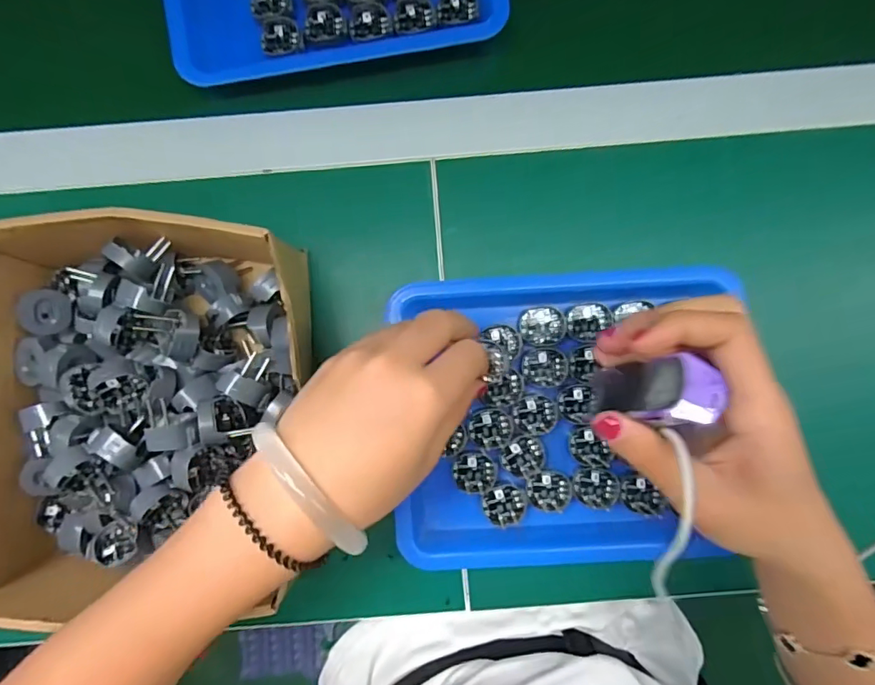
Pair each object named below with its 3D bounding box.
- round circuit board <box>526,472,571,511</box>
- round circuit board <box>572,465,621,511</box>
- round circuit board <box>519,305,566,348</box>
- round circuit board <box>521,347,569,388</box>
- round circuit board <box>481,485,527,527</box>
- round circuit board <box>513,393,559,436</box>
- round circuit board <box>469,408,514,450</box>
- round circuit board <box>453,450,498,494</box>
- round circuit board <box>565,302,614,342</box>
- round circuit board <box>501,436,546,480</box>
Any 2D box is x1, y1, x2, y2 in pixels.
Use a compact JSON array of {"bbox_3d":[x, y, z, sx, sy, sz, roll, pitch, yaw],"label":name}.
[{"bbox_3d":[0.070,0.093,0.313,0.028,0.004,0.024,18,89,1],"label":"round circuit board"},{"bbox_3d":[0.100,0.090,0.312,0.028,0.004,0.025,36,90,1],"label":"round circuit board"},{"bbox_3d":[0.066,-0.010,0.313,0.028,0.004,0.025,-8,89,0],"label":"round circuit board"},{"bbox_3d":[0.068,0.016,0.313,0.028,0.004,0.025,3,89,1],"label":"round circuit board"},{"bbox_3d":[0.042,0.103,0.313,0.027,0.004,0.025,0,89,1],"label":"round circuit board"},{"bbox_3d":[0.062,0.046,0.313,0.027,0.004,0.025,0,89,1],"label":"round circuit board"},{"bbox_3d":[0.034,0.055,0.313,0.027,0.004,0.025,0,89,1],"label":"round circuit board"},{"bbox_3d":[0.024,0.082,0.313,0.027,0.004,0.026,0,89,1],"label":"round circuit board"},{"bbox_3d":[0.095,-0.013,0.311,0.027,0.004,0.023,-16,89,0],"label":"round circuit board"},{"bbox_3d":[0.054,0.073,0.313,0.027,0.004,0.026,0,89,1],"label":"round circuit board"}]

